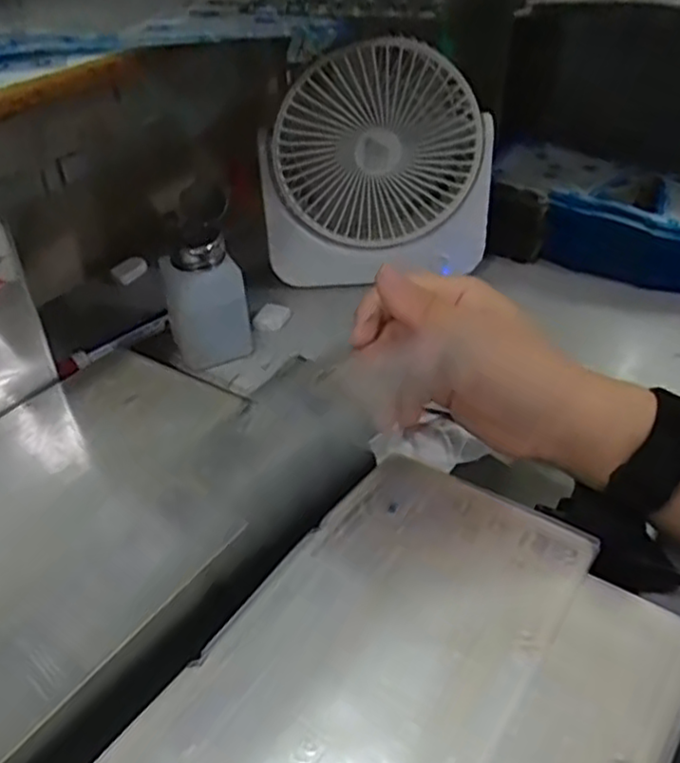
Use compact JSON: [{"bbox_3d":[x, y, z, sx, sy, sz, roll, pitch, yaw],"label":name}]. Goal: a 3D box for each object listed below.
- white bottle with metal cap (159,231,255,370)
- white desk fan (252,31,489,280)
[{"bbox_3d":[-0.103,-0.067,0.530,0.054,0.087,0.048,-24,43,-25],"label":"white bottle with metal cap"},{"bbox_3d":[0.028,-0.177,0.581,0.183,0.185,0.062,-7,38,-5],"label":"white desk fan"}]

